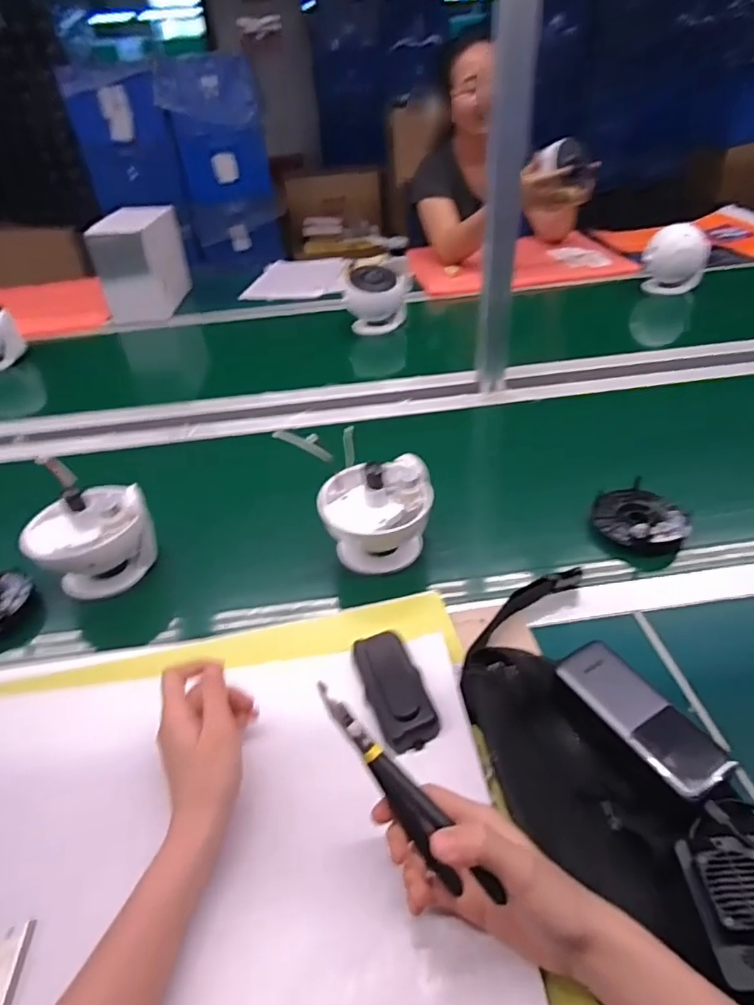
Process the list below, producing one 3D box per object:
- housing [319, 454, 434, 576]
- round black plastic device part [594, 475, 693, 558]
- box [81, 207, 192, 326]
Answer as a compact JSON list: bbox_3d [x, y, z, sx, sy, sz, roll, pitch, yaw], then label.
[{"bbox_3d":[0.000,0.015,0.623,0.117,0.122,0.092,1,39,6],"label":"housing"},{"bbox_3d":[0.301,0.018,0.649,0.093,0.036,0.092,-2,39,2],"label":"round black plastic device part"},{"bbox_3d":[-0.543,-0.560,1.301,0.137,0.198,0.211,-2,39,3],"label":"box"}]

